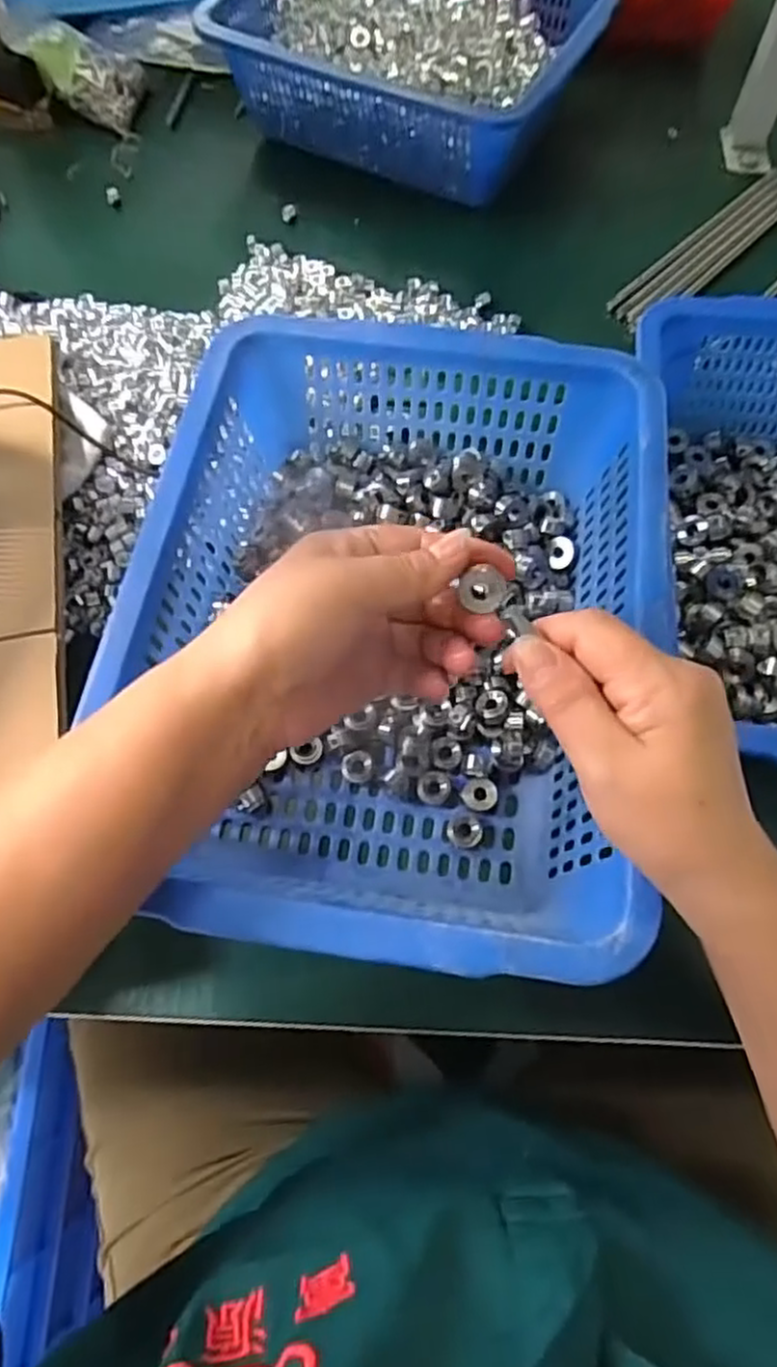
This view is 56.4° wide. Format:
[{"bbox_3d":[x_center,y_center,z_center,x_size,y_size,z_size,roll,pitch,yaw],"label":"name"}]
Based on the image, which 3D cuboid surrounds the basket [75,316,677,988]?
[{"bbox_3d":[0.004,-0.032,0.418,0.267,0.113,0.358,10,67,4],"label":"basket"}]

